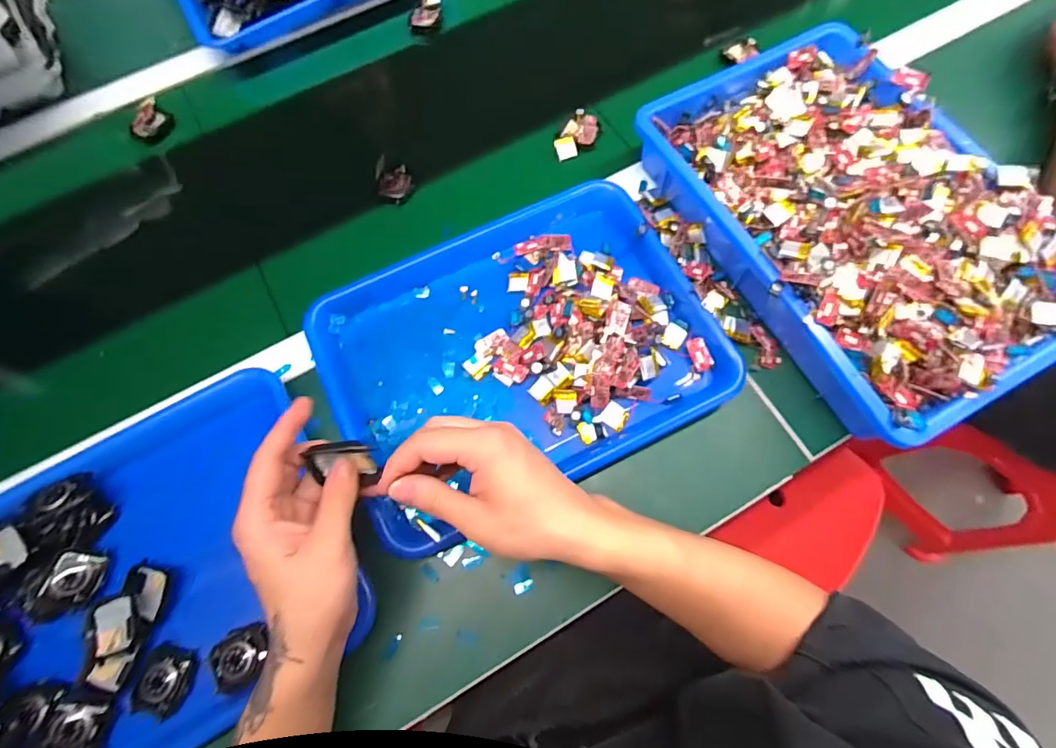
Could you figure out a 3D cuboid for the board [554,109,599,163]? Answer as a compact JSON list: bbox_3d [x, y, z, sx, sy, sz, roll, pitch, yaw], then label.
[{"bbox_3d":[0.051,-0.258,0.526,0.038,0.020,0.057,31,75,11],"label":"board"}]

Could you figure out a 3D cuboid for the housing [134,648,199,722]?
[{"bbox_3d":[-0.276,0.233,0.366,0.042,0.011,0.044,8,72,4],"label":"housing"}]

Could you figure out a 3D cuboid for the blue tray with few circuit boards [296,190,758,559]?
[{"bbox_3d":[-0.011,-0.028,0.437,0.334,0.037,0.258,-25,73,-6],"label":"blue tray with few circuit boards"}]

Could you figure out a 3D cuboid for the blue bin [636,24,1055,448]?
[{"bbox_3d":[0.291,-0.147,0.436,0.242,0.078,0.378,-26,73,-7],"label":"blue bin"}]

